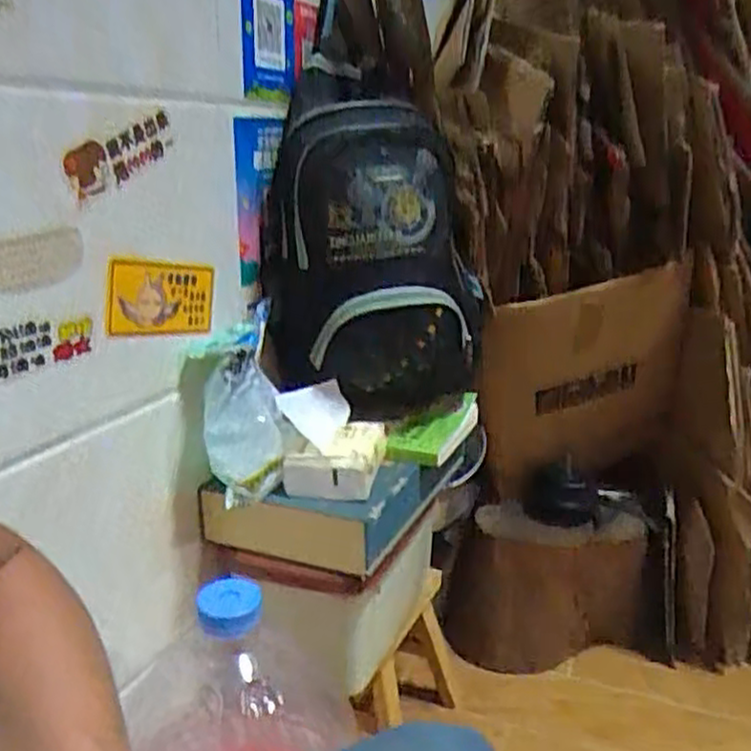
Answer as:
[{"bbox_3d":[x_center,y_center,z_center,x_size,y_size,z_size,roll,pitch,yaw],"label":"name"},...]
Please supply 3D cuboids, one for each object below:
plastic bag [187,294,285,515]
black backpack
[{"bbox_3d":[-0.150,0.014,0.858,0.100,0.257,0.108,-1,-25,-8],"label":"plastic bag"},{"bbox_3d":[-0.006,-0.160,0.997,0.280,0.408,0.239,2,17,1],"label":"black backpack"}]

